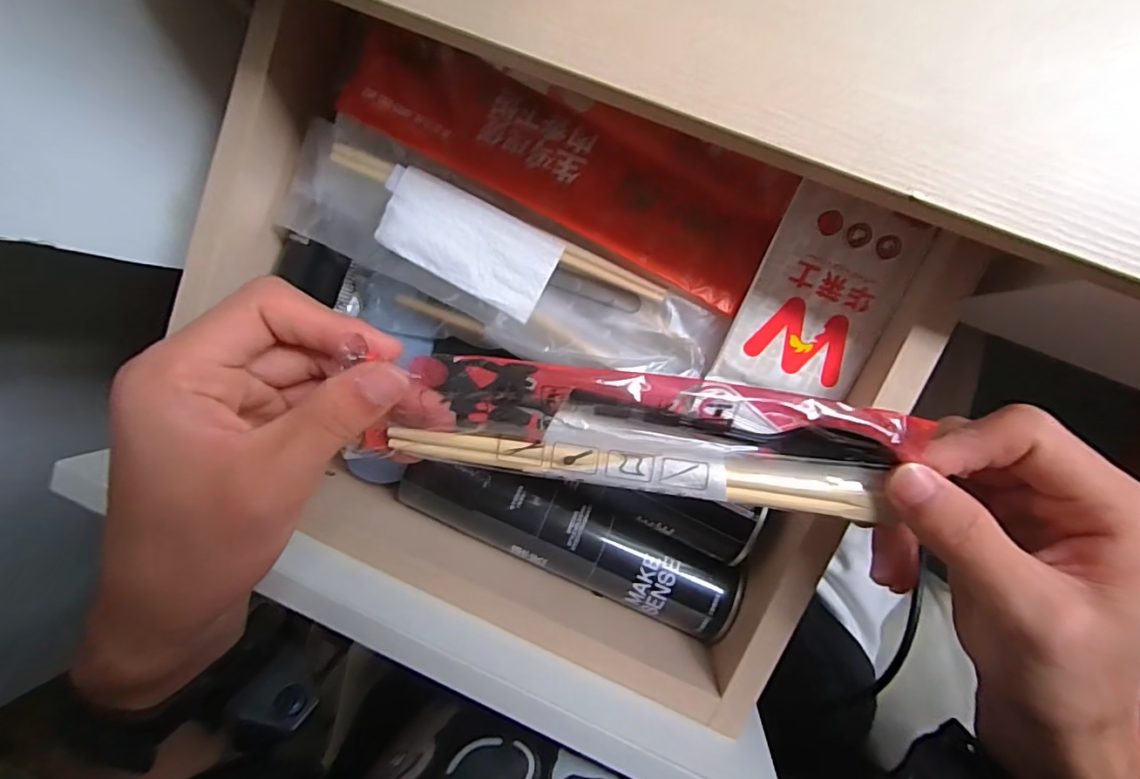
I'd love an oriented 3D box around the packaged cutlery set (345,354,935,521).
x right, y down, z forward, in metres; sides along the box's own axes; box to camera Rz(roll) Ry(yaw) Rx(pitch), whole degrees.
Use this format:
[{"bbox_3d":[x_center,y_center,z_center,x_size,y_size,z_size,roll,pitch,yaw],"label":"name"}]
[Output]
[{"bbox_3d":[0.024,0.017,0.189,0.184,0.022,0.044,7,97,0],"label":"packaged cutlery set"}]

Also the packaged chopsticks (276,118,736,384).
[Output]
[{"bbox_3d":[-0.040,-0.065,0.275,0.240,0.014,0.065,28,99,5],"label":"packaged chopsticks"}]

